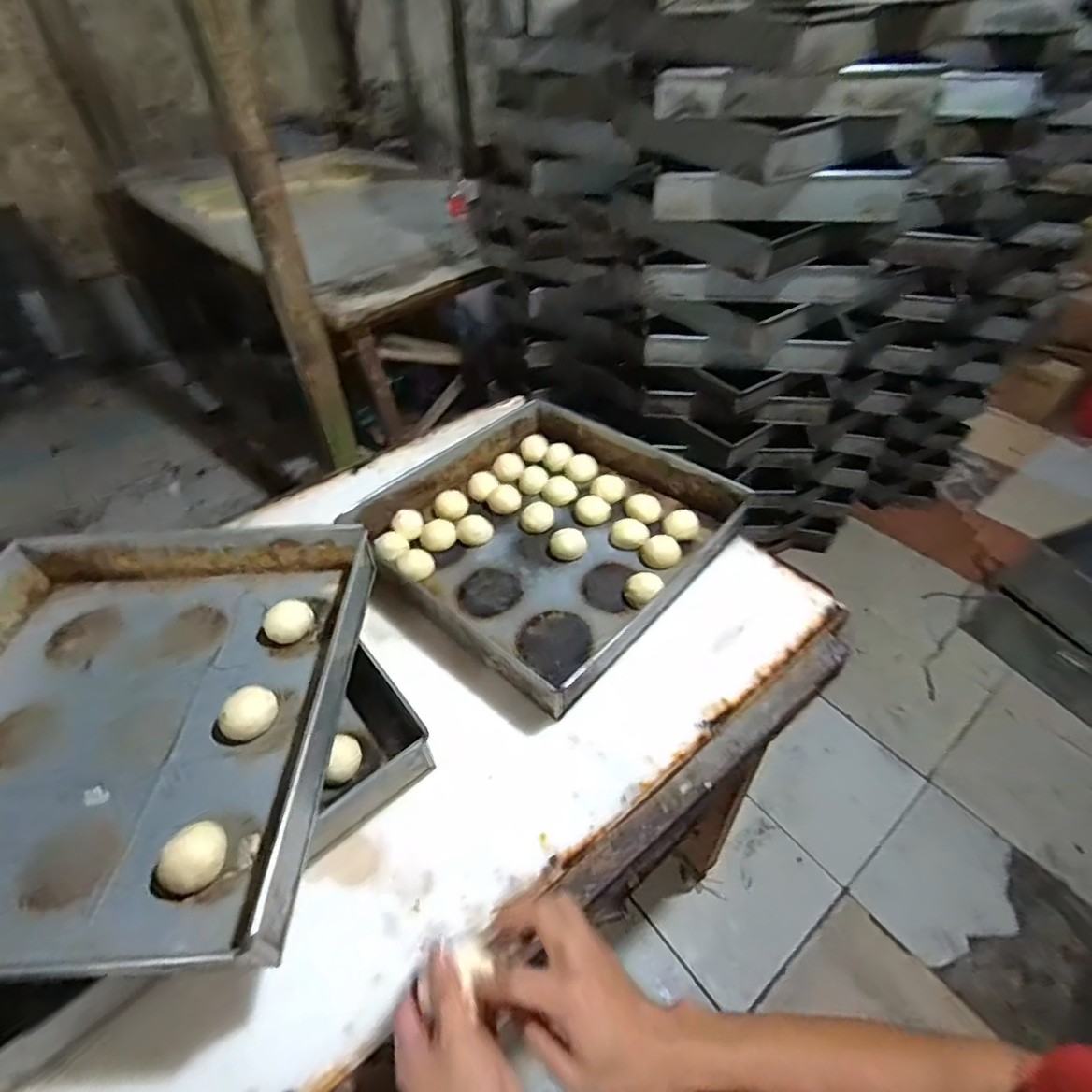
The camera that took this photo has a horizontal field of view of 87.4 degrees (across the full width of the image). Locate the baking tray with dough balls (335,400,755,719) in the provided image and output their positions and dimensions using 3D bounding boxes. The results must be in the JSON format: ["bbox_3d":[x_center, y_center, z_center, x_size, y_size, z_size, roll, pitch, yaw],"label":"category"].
[{"bbox_3d":[-0.008,-0.032,0.806,0.408,0.068,0.414,29,52,28],"label":"baking tray with dough balls"}]

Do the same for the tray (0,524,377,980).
[{"bbox_3d":[-0.401,0.145,0.555,0.406,0.073,0.447,-2,44,0],"label":"tray"}]

